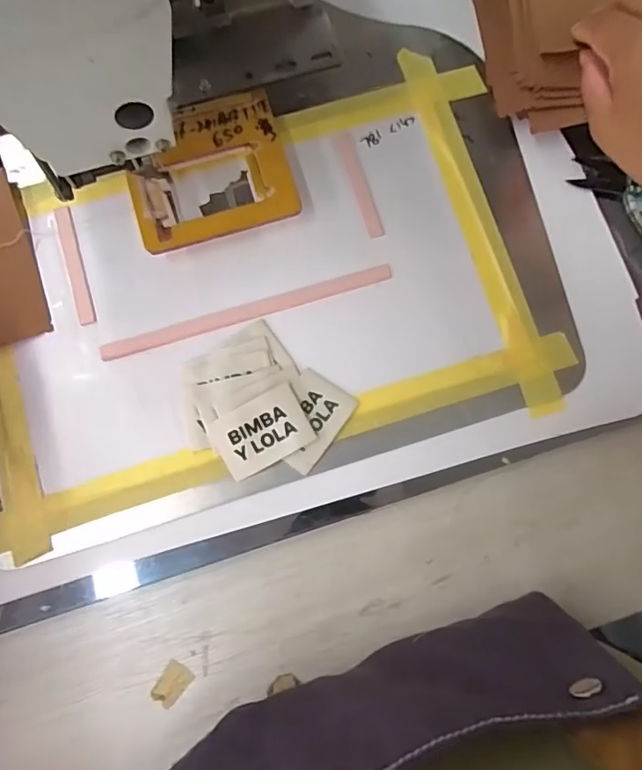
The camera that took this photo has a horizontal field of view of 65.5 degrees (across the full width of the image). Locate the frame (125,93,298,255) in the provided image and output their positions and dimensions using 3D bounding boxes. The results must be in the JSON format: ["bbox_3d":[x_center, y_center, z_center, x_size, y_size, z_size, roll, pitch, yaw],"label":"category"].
[{"bbox_3d":[-0.073,-0.142,0.329,0.105,0.009,0.091,-16,80,-4],"label":"frame"}]

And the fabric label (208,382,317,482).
[{"bbox_3d":[-0.036,0.029,0.310,0.057,0.005,0.040,-28,86,-4],"label":"fabric label"}]

